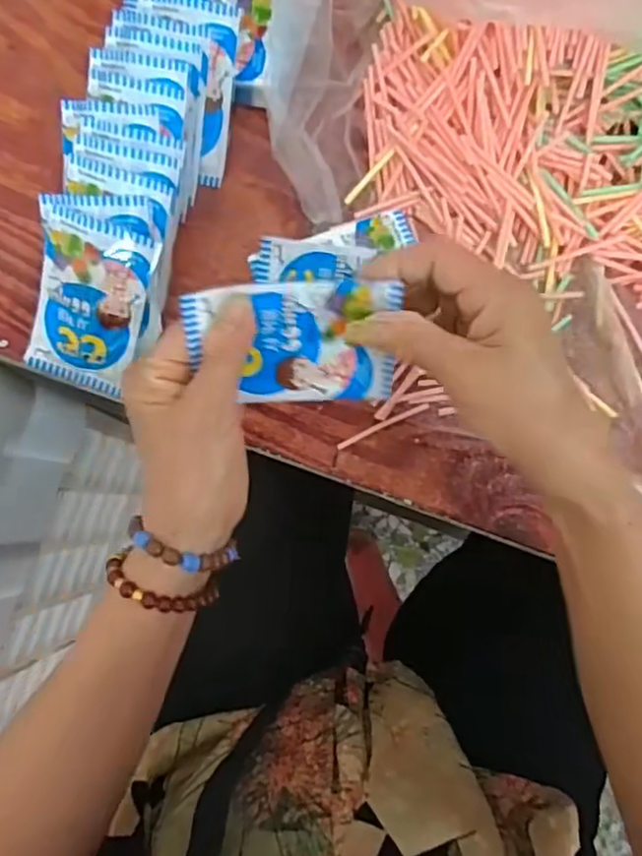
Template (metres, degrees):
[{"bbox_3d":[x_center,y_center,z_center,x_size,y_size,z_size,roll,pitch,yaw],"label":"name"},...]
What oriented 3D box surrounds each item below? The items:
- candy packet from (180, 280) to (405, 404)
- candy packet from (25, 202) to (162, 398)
[{"bbox_3d":[-0.013,-0.040,0.319,0.100,0.009,0.065,-4,127,-7],"label":"candy packet"},{"bbox_3d":[-0.143,-0.074,0.396,0.067,0.015,0.105,20,114,0],"label":"candy packet"}]

